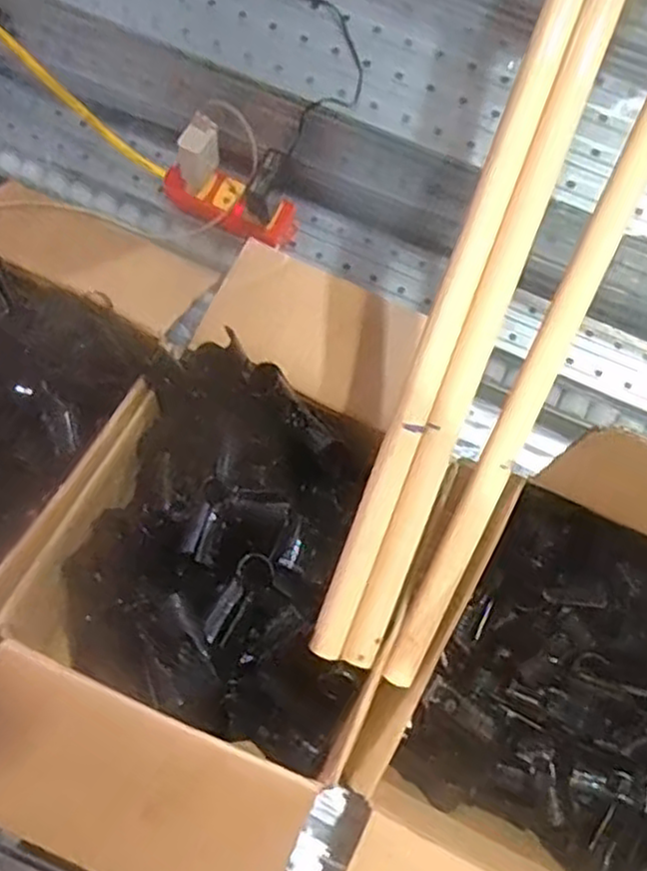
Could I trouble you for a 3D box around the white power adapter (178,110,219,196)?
[{"bbox_3d":[-0.139,-0.317,0.821,0.024,0.082,0.054,32,76,7],"label":"white power adapter"}]

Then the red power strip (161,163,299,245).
[{"bbox_3d":[-0.116,-0.279,0.875,0.166,0.045,0.064,22,74,5],"label":"red power strip"}]

